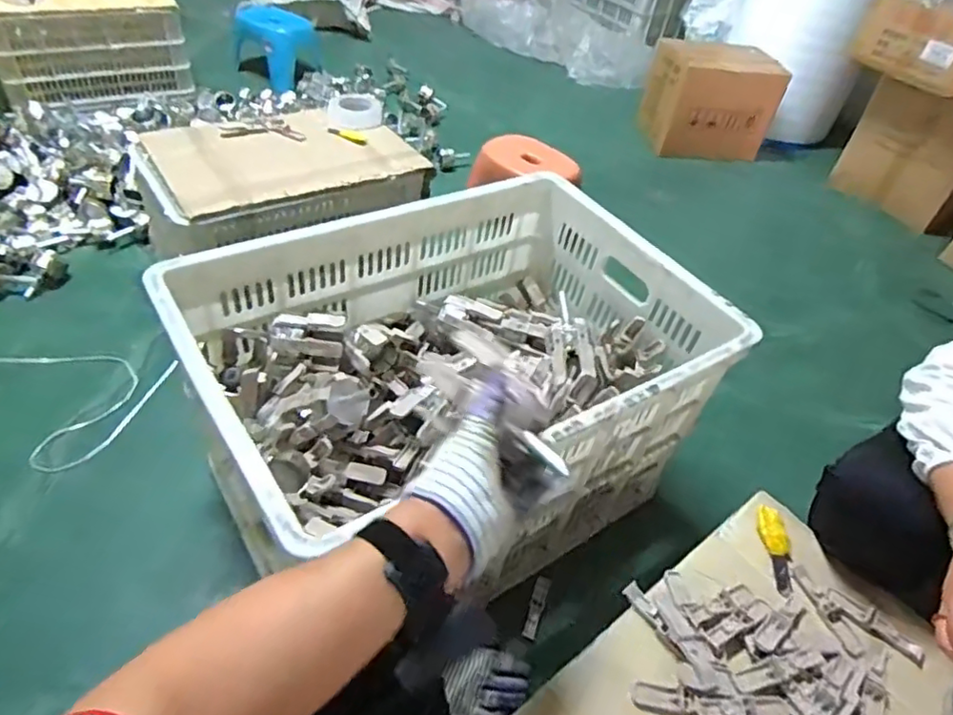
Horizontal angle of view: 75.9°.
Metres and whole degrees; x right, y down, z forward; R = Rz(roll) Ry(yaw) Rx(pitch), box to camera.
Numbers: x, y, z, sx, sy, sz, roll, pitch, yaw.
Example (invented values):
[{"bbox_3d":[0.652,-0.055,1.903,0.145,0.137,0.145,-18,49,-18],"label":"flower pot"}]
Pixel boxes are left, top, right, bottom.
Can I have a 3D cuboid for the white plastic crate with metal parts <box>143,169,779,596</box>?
[{"bbox_3d":[-0.027,0.049,0.915,0.671,0.366,0.477,-23,51,-28],"label":"white plastic crate with metal parts"}]

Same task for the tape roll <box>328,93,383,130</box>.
[{"bbox_3d":[-0.274,-0.559,1.387,0.109,0.051,0.109,9,43,1],"label":"tape roll"}]

